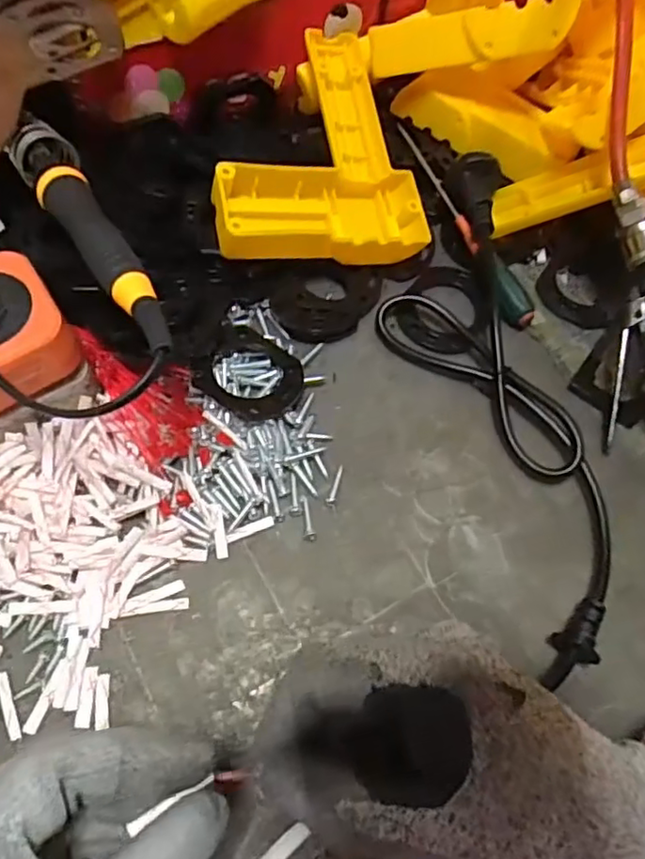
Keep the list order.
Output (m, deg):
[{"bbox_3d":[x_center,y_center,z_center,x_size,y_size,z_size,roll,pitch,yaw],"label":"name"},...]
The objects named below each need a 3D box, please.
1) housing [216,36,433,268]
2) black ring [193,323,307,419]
[{"bbox_3d":[-0.003,-0.165,0.354,0.113,0.031,0.142,-3,67,-4],"label":"housing"},{"bbox_3d":[-0.037,-0.029,0.327,0.053,0.010,0.051,8,57,-13],"label":"black ring"}]

